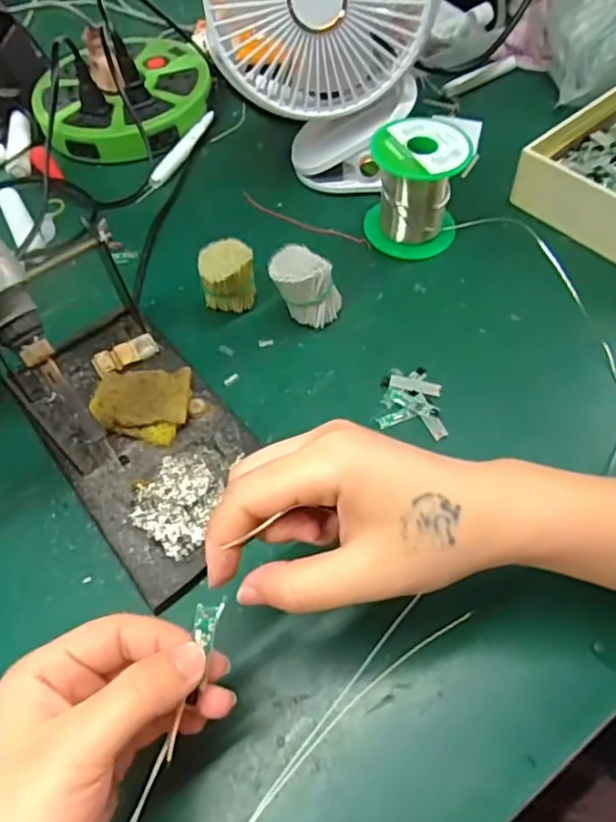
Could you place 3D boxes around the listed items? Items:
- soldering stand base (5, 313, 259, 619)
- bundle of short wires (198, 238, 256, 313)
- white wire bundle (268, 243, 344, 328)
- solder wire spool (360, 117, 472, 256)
[{"bbox_3d":[-0.099,0.015,0.366,0.100,0.023,0.187,-34,61,-17],"label":"soldering stand base"},{"bbox_3d":[-0.053,-0.088,0.411,0.036,0.048,0.030,-13,57,-4],"label":"bundle of short wires"},{"bbox_3d":[-0.002,-0.082,0.403,0.042,0.048,0.031,13,59,12],"label":"white wire bundle"},{"bbox_3d":[0.078,-0.161,0.434,0.066,0.070,0.066,4,58,7],"label":"solder wire spool"}]

